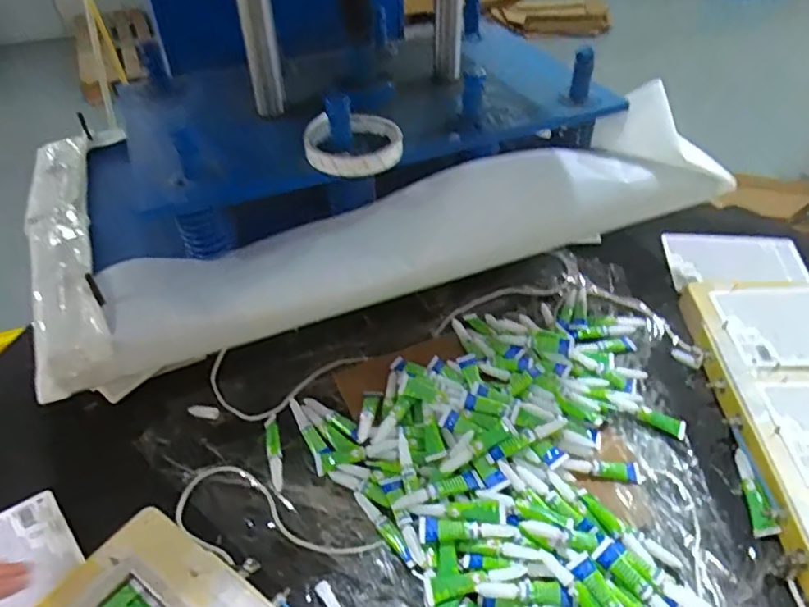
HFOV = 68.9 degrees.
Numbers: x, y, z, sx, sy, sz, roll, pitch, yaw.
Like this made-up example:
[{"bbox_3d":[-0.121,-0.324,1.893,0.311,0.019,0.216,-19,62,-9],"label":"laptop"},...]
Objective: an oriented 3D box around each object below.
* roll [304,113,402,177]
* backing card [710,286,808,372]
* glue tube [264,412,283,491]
[{"bbox_3d":[-0.046,-0.149,0.548,0.086,0.025,0.086,0,43,0],"label":"roll"},{"bbox_3d":[0.440,0.022,0.645,0.171,0.008,0.125,-1,43,0],"label":"backing card"},{"bbox_3d":[-0.128,0.145,0.577,0.014,0.007,0.082,-11,44,-11],"label":"glue tube"}]

